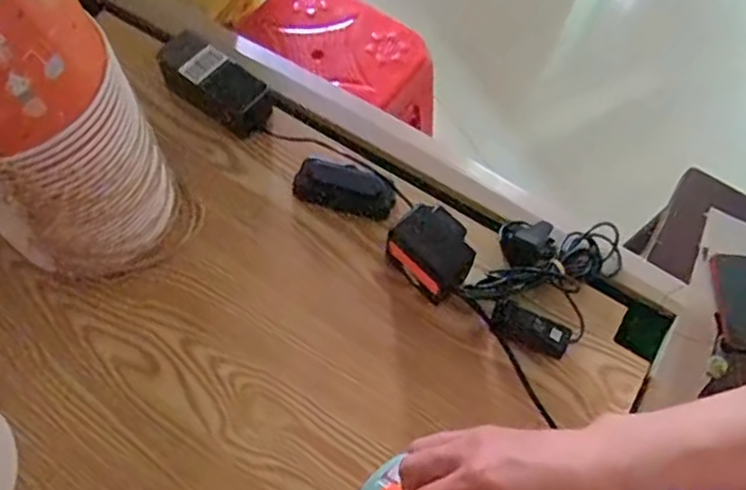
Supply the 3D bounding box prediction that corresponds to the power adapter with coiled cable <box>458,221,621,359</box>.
[{"bbox_3d":[0.181,0.021,0.636,0.114,0.040,0.171,34,66,12],"label":"power adapter with coiled cable"}]

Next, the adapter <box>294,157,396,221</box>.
[{"bbox_3d":[-0.030,-0.061,0.678,0.107,0.027,0.049,16,63,4],"label":"adapter"}]

